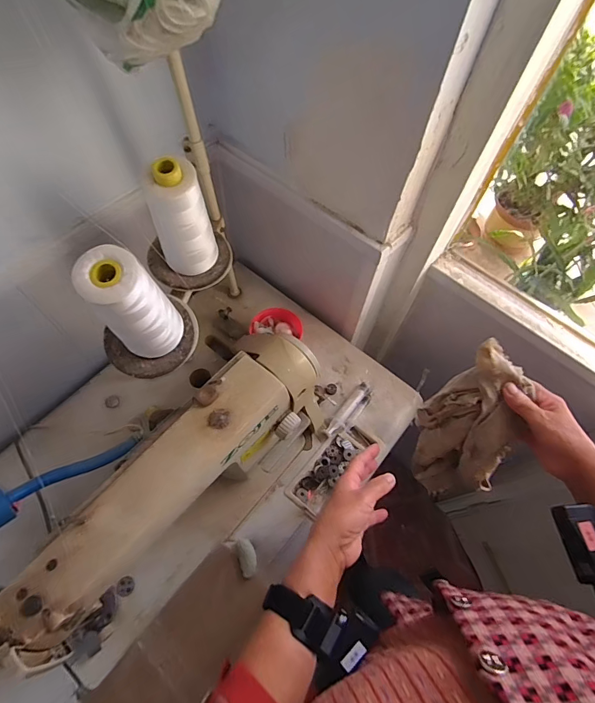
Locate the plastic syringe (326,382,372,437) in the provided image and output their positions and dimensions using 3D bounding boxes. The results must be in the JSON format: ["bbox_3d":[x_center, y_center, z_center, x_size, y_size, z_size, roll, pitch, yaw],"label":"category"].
[{"bbox_3d":[0.098,0.112,0.722,0.032,0.023,0.117,38,67,15],"label":"plastic syringe"}]

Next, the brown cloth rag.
[{"bbox_3d":[0.224,0.106,0.518,0.086,0.244,0.094,15,32,4],"label":"brown cloth rag"}]

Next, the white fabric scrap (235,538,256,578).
[{"bbox_3d":[-0.079,0.322,0.602,0.027,0.005,0.055,-18,65,-13],"label":"white fabric scrap"}]

